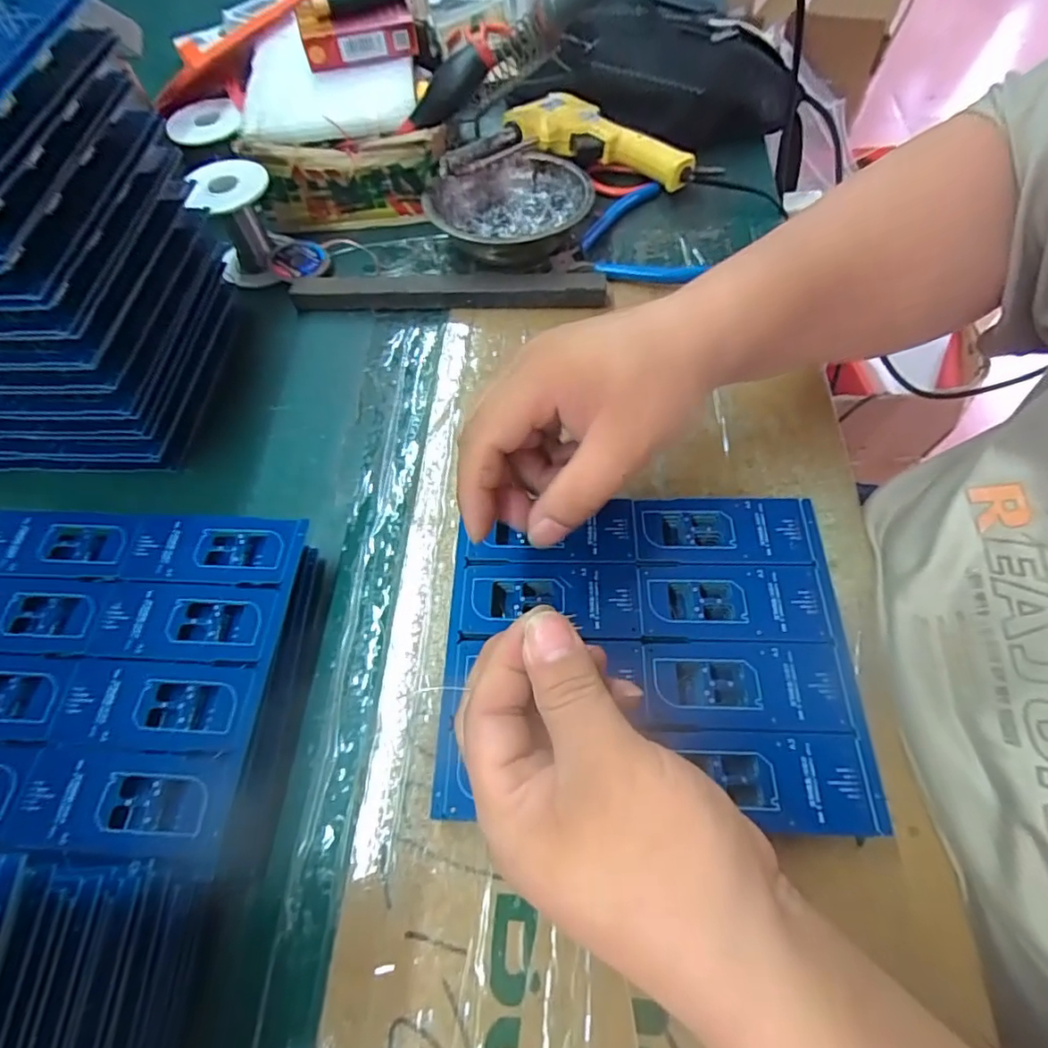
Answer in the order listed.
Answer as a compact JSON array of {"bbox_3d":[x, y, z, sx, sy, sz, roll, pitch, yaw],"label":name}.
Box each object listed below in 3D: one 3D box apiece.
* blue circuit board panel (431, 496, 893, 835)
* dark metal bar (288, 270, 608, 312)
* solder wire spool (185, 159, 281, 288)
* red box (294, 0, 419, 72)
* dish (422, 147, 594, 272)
[{"bbox_3d":[0.059,0.057,0.283,0.189,0.004,0.159,0,61,4],"label":"blue circuit board panel"},{"bbox_3d":[-0.059,-0.174,0.431,0.236,0.020,0.023,1,61,5],"label":"dark metal bar"},{"bbox_3d":[-0.218,-0.232,0.448,0.060,0.068,0.067,-26,62,-11],"label":"solder wire spool"},{"bbox_3d":[-0.133,-0.399,0.463,0.090,0.038,0.046,-14,61,-4],"label":"red box"},{"bbox_3d":[-0.011,-0.247,0.452,0.124,0.043,0.104,-23,62,-9],"label":"dish"}]

